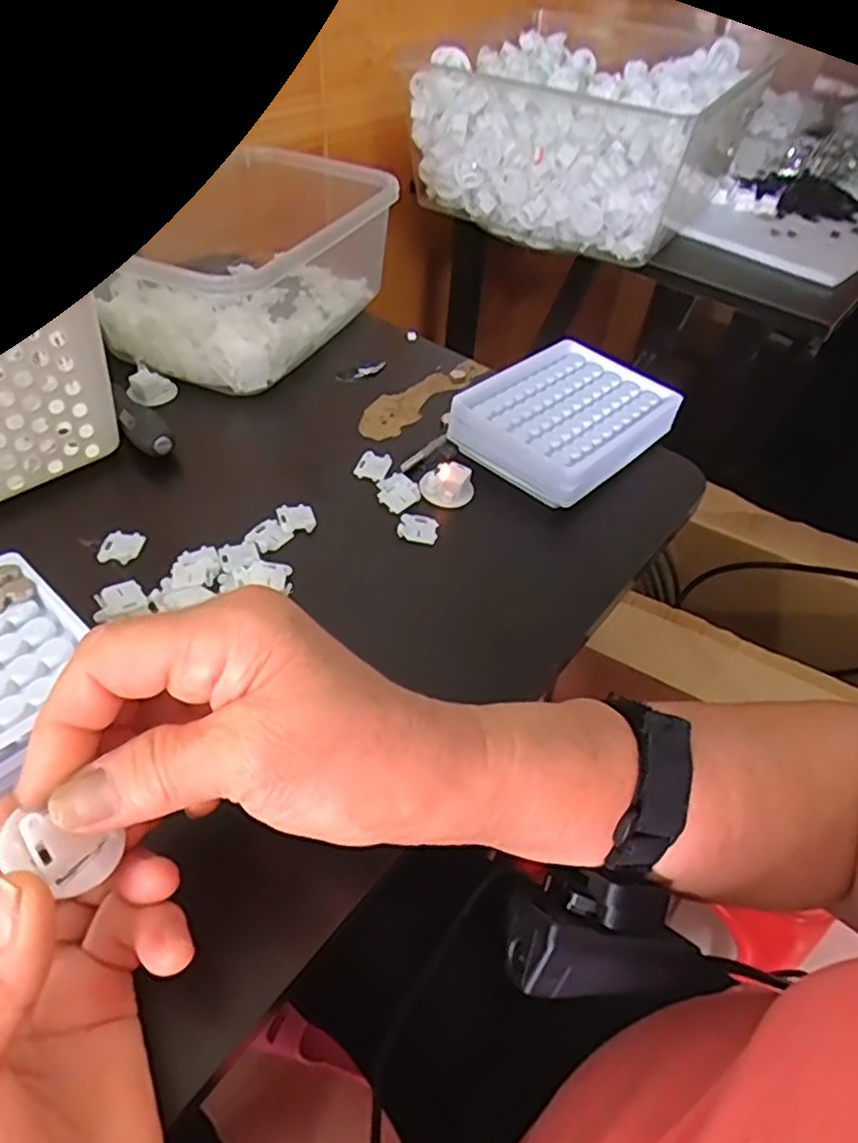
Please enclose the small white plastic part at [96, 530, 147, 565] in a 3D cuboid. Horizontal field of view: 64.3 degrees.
[{"bbox_3d":[-0.168,-0.014,0.371,0.022,0.004,0.021,8,47,0],"label":"small white plastic part"}]

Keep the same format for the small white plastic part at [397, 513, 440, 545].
[{"bbox_3d":[-0.006,-0.026,0.396,0.023,0.004,0.022,12,47,4],"label":"small white plastic part"}]

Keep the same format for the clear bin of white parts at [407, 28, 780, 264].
[{"bbox_3d":[0.164,-0.447,0.702,0.269,0.130,0.280,28,51,18],"label":"clear bin of white parts"}]

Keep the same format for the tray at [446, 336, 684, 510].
[{"bbox_3d":[0.089,-0.100,0.453,0.103,0.039,0.131,37,54,25],"label":"tray"}]

